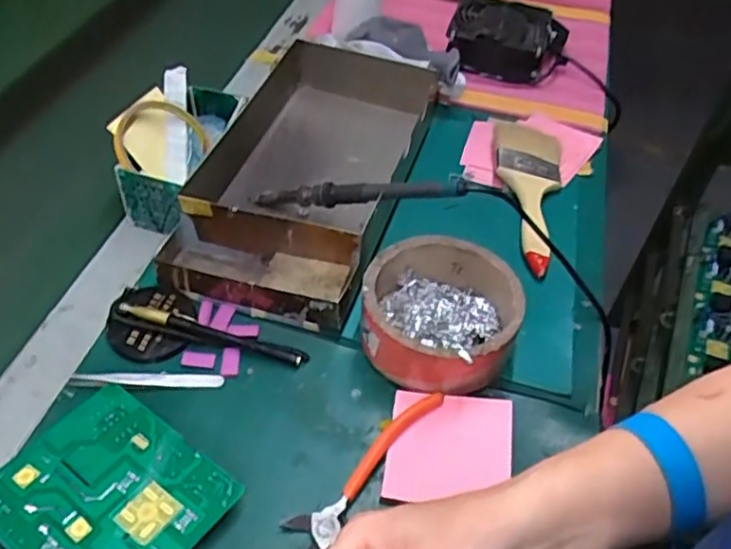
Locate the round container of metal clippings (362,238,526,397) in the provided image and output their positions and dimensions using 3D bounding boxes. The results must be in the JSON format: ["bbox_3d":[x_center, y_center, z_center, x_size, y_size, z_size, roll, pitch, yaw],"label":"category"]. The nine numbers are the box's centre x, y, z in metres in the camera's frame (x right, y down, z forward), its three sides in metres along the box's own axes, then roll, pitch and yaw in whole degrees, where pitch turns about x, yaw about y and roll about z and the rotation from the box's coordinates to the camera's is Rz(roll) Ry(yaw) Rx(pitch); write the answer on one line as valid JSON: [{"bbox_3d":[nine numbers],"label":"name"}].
[{"bbox_3d":[0.057,0.031,0.522,0.115,0.054,0.115,3,48,-3],"label":"round container of metal clippings"}]

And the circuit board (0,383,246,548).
[{"bbox_3d":[-0.164,0.138,0.418,0.131,0.004,0.113,32,52,21],"label":"circuit board"}]

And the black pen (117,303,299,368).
[{"bbox_3d":[-0.121,0.045,0.520,0.147,0.015,0.013,14,48,7],"label":"black pen"}]

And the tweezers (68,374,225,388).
[{"bbox_3d":[-0.163,0.079,0.497,0.109,0.004,0.013,0,48,-6],"label":"tweezers"}]

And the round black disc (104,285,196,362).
[{"bbox_3d":[-0.168,0.038,0.529,0.064,0.012,0.069,3,48,-3],"label":"round black disc"}]

